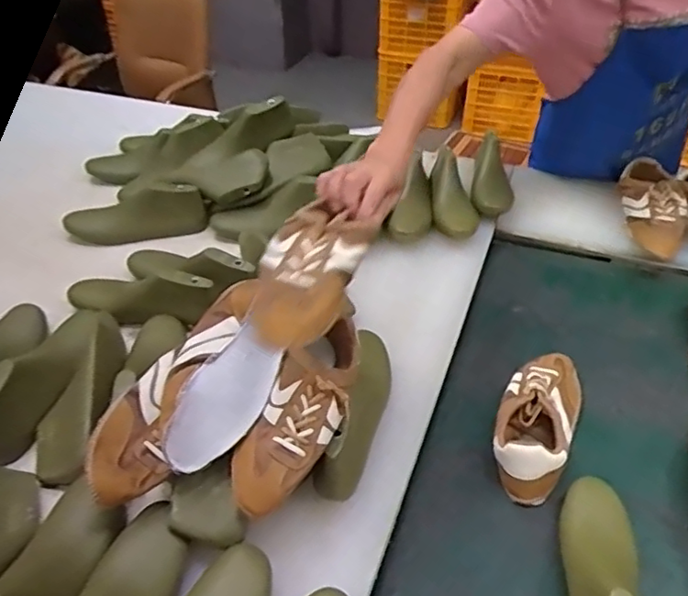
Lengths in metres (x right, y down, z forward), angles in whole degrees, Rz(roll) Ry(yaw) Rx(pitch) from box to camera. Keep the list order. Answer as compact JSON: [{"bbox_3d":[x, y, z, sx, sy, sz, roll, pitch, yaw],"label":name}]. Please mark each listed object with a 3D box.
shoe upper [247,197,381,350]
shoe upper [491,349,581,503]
[{"bbox_3d":[-0.039,-0.029,0.628,0.102,0.062,0.195,10,41,13],"label":"shoe upper"},{"bbox_3d":[0.266,0.162,0.822,0.100,0.069,0.236,18,44,22],"label":"shoe upper"}]

